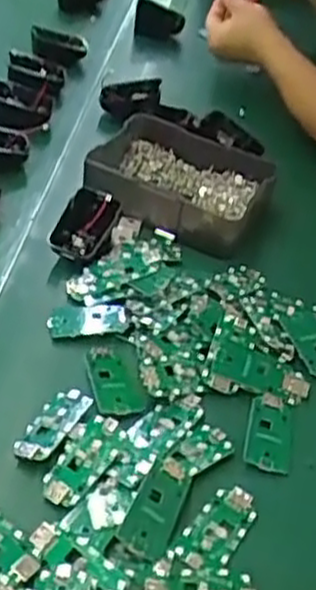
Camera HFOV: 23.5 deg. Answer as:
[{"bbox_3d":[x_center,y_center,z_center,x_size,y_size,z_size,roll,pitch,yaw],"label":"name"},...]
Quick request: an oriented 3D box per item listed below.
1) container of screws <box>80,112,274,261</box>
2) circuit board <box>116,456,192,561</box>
[{"bbox_3d":[0.023,-0.110,0.721,0.158,0.051,0.131,16,44,11],"label":"container of screws"},{"bbox_3d":[-0.001,0.131,0.470,0.029,0.005,0.059,36,51,-7],"label":"circuit board"}]

